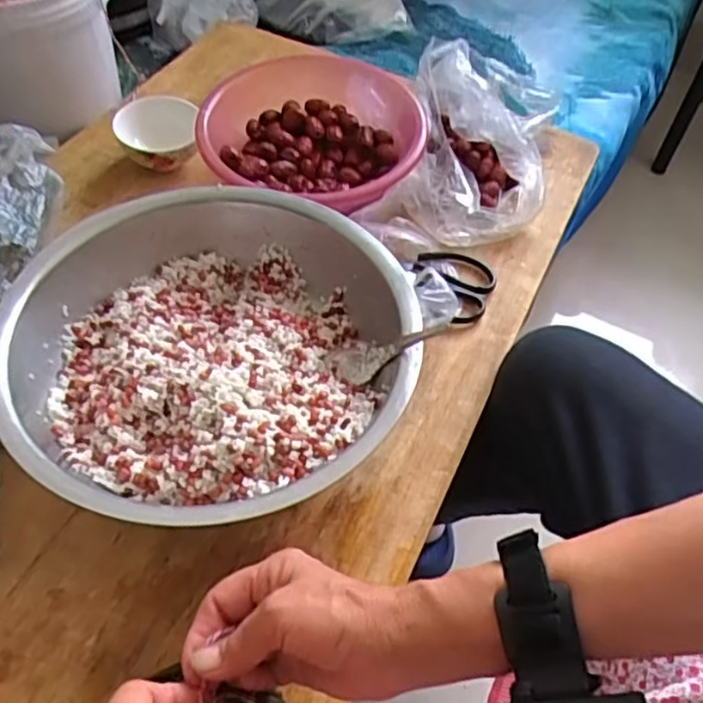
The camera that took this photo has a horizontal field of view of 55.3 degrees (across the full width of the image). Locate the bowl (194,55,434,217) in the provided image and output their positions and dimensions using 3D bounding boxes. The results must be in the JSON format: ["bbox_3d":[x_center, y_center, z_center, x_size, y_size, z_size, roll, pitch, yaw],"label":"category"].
[{"bbox_3d":[-0.043,-0.225,0.708,0.222,0.067,0.222,2,53,-3],"label":"bowl"}]

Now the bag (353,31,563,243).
[{"bbox_3d":[0.128,-0.221,0.711,0.157,0.099,0.216,13,54,5],"label":"bag"}]

